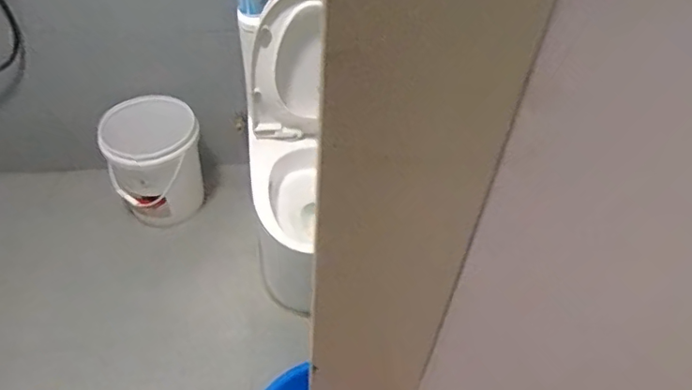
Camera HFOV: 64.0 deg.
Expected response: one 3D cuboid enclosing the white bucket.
[{"bbox_3d":[-0.622,-0.082,1.825,0.280,0.383,0.304,2,46,-3],"label":"white bucket"}]

